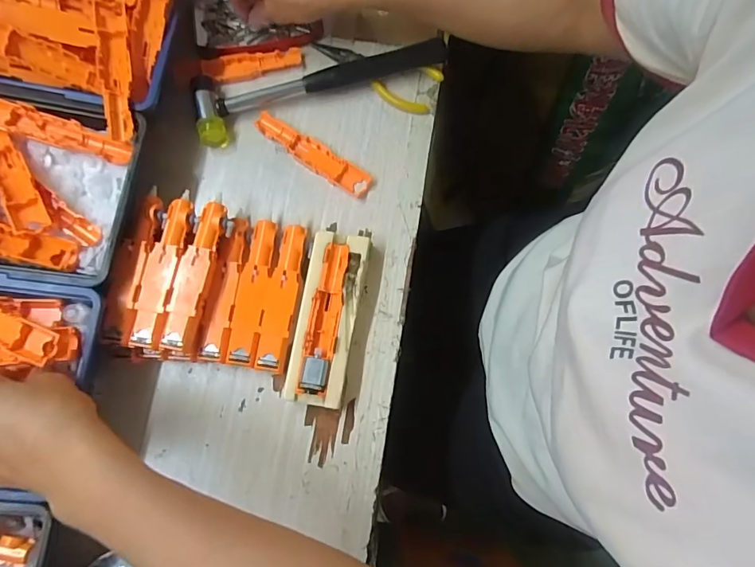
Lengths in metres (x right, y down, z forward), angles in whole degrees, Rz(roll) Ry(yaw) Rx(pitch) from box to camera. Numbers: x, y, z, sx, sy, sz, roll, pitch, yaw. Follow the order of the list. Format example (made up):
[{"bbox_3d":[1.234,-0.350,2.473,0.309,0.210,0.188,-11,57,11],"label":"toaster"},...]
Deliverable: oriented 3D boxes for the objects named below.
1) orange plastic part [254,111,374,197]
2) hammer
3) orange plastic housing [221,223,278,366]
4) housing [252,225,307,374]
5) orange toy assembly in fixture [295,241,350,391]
[{"bbox_3d":[-0.058,-0.116,0.419,0.119,0.010,0.024,33,79,7],"label":"orange plastic part"},{"bbox_3d":[-0.050,-0.184,0.427,0.234,0.020,0.061,-16,77,-4],"label":"hammer"},{"bbox_3d":[-0.103,0.008,0.386,0.025,0.023,0.118,10,77,2],"label":"orange plastic housing"},{"bbox_3d":[-0.078,0.013,0.384,0.024,0.023,0.119,8,77,1],"label":"housing"},{"bbox_3d":[-0.042,0.025,0.366,0.024,0.017,0.121,9,77,2],"label":"orange toy assembly in fixture"}]

